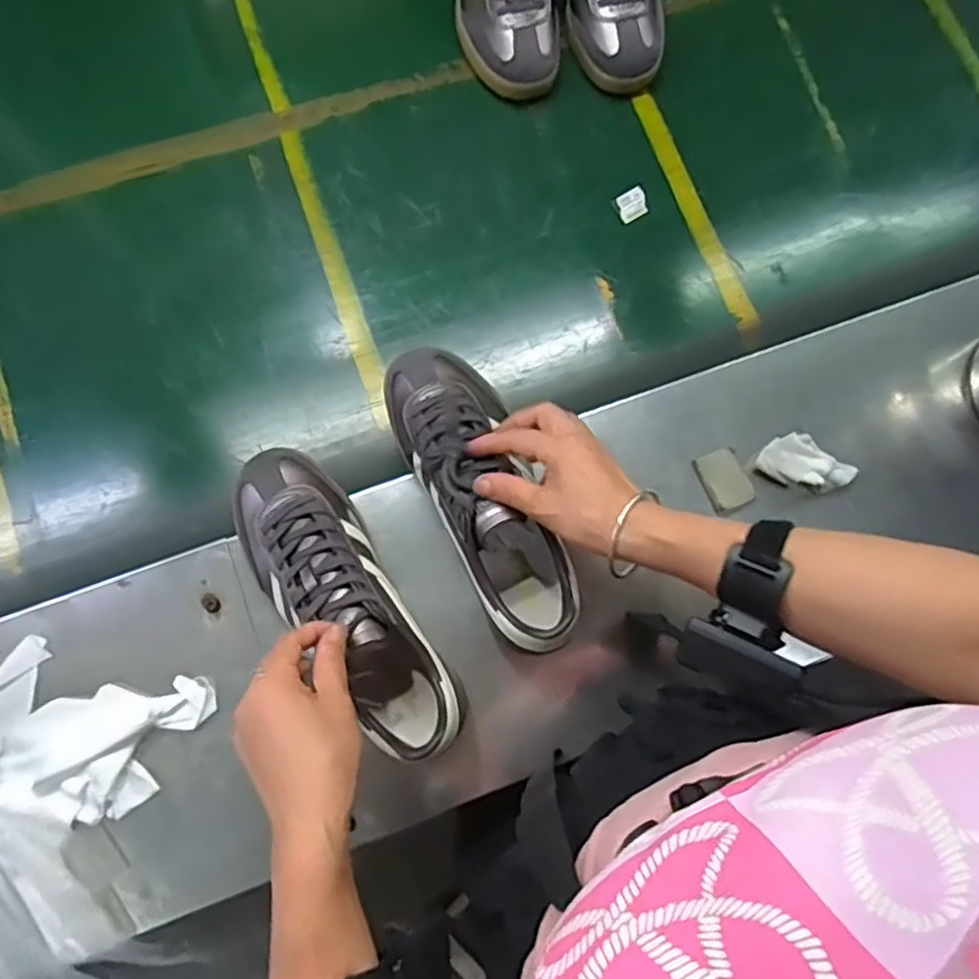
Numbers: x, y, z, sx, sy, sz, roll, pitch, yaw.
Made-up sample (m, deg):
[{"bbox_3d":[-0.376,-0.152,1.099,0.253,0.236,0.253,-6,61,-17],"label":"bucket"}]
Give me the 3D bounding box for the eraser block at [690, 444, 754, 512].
[{"bbox_3d":[0.204,-0.009,0.607,0.039,0.007,0.051,-24,81,-6],"label":"eraser block"}]

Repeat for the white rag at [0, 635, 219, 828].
[{"bbox_3d":[-0.324,0.196,0.554,0.180,0.031,0.120,14,79,1],"label":"white rag"}]

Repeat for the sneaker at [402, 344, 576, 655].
[{"bbox_3d":[-0.006,-0.002,0.545,0.086,0.087,0.256,-22,77,-4],"label":"sneaker"}]

